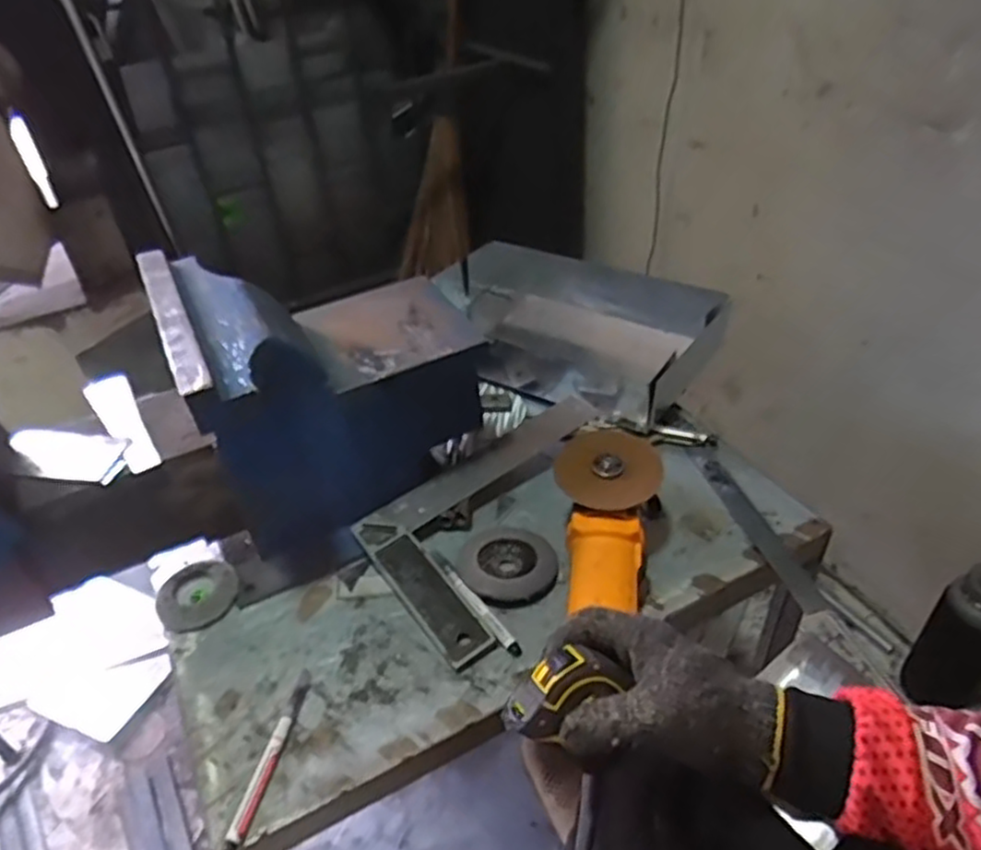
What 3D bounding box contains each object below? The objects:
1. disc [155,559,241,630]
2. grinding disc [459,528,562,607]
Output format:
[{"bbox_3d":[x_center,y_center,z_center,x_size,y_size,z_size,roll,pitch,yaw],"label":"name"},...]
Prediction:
[{"bbox_3d":[-0.284,0.164,0.710,0.075,0.015,0.066,-31,47,-30],"label":"disc"},{"bbox_3d":[0.017,0.133,0.704,0.093,0.016,0.095,-2,40,2],"label":"grinding disc"}]

